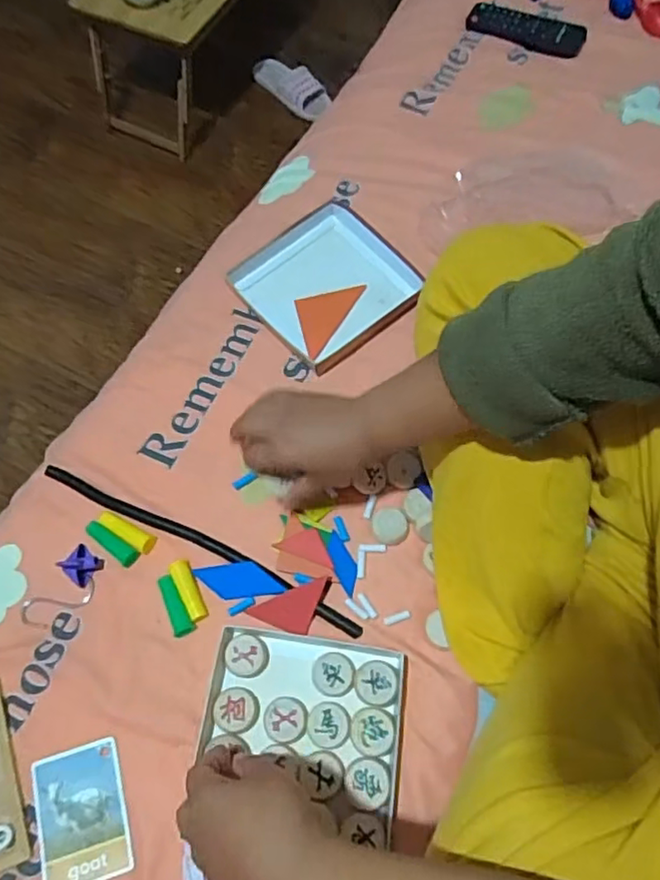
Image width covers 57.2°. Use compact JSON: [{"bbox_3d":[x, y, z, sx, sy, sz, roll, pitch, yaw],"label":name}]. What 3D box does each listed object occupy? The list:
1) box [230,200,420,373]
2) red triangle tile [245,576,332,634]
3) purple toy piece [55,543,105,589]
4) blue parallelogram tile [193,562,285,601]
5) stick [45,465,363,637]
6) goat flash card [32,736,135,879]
[{"bbox_3d":[0.000,-0.180,0.701,0.169,0.030,0.179,-36,68,-15],"label":"box"},{"bbox_3d":[-0.031,0.155,0.548,0.076,0.006,0.038,-22,65,-8],"label":"red triangle tile"},{"bbox_3d":[-0.236,0.115,0.569,0.032,0.024,0.030,39,71,19],"label":"purple toy piece"},{"bbox_3d":[-0.085,0.130,0.562,0.080,0.006,0.031,-6,64,-1],"label":"blue parallelogram tile"},{"bbox_3d":[-0.130,0.097,0.582,0.351,0.010,0.023,23,67,13],"label":"stick"},{"bbox_3d":[-0.203,0.305,0.493,0.069,0.004,0.099,-14,66,-10],"label":"goat flash card"}]

